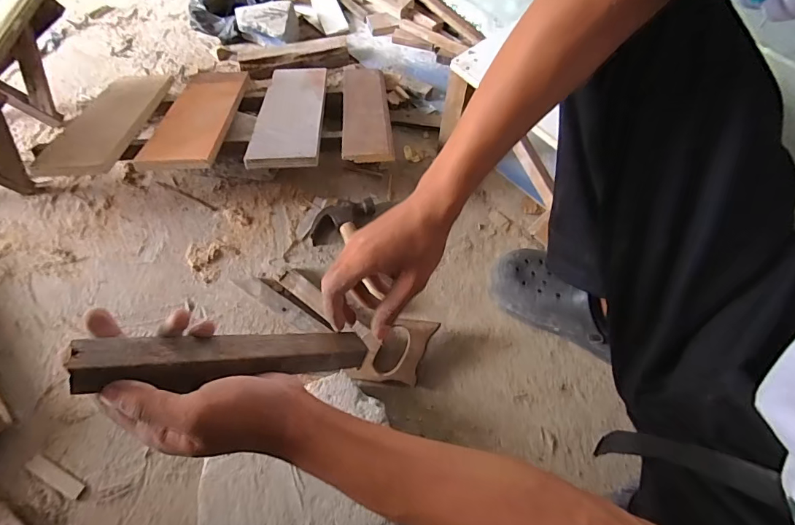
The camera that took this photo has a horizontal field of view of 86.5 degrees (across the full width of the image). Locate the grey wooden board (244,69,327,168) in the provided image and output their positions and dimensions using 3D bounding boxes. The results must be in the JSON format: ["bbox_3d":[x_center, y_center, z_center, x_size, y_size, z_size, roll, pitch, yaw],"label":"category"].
[{"bbox_3d":[-0.191,-0.278,0.773,0.110,0.019,0.343,-3,46,-1],"label":"grey wooden board"}]

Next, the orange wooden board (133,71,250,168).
[{"bbox_3d":[-0.363,-0.278,0.778,0.125,0.018,0.369,-4,45,-2],"label":"orange wooden board"}]

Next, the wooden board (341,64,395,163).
[{"bbox_3d":[-0.062,-0.305,0.809,0.084,0.017,0.396,-5,45,-2],"label":"wooden board"}]

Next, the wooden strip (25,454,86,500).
[{"bbox_3d":[-0.467,0.293,0.578,0.091,0.005,0.020,23,64,12],"label":"wooden strip"}]

